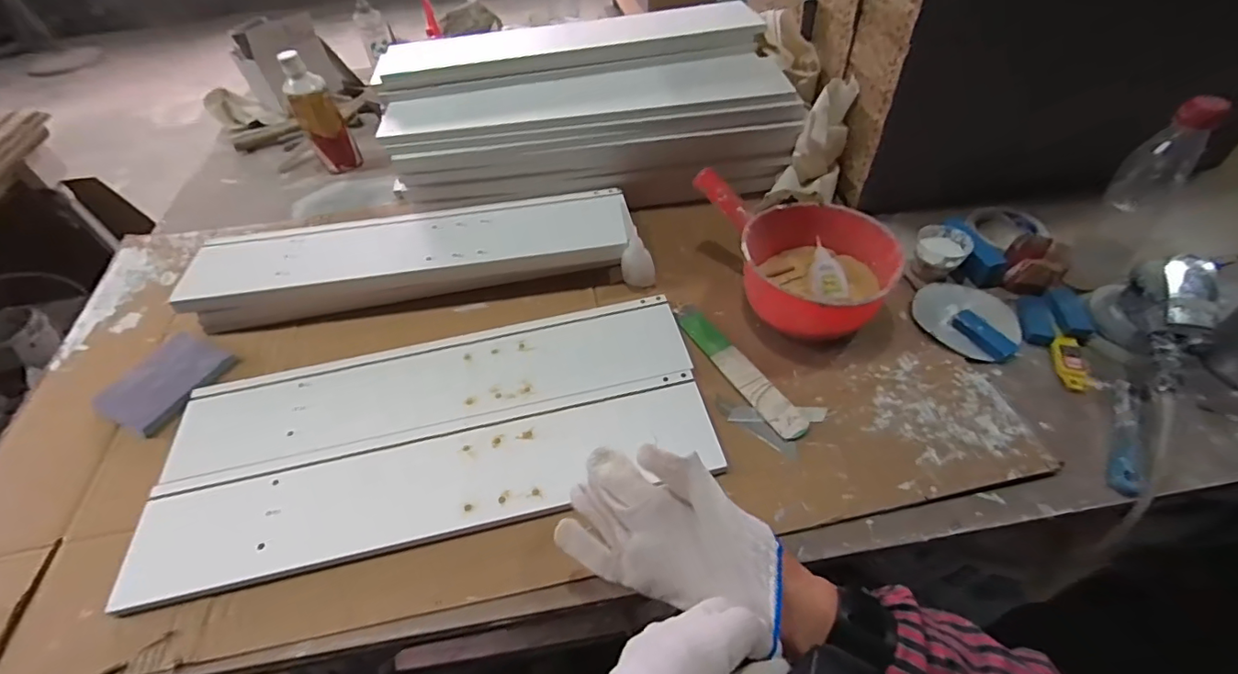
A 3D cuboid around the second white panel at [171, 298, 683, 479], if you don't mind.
[{"bbox_3d":[-0.200,0.046,0.596,0.549,0.020,0.126,-12,49,-6],"label":"second white panel"}]

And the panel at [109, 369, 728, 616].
[{"bbox_3d":[-0.175,0.138,0.515,0.545,0.018,0.119,-11,48,-6],"label":"panel"}]

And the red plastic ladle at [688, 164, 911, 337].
[{"bbox_3d":[0.196,-0.094,0.624,0.150,0.105,0.250,-33,54,-23],"label":"red plastic ladle"}]

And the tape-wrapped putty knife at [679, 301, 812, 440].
[{"bbox_3d":[0.130,0.032,0.589,0.036,0.007,0.206,-24,51,-17],"label":"tape-wrapped putty knife"}]

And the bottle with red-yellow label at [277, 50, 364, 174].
[{"bbox_3d":[-0.497,-0.372,0.868,0.068,0.167,0.052,-25,51,-17],"label":"bottle with red-yellow label"}]

